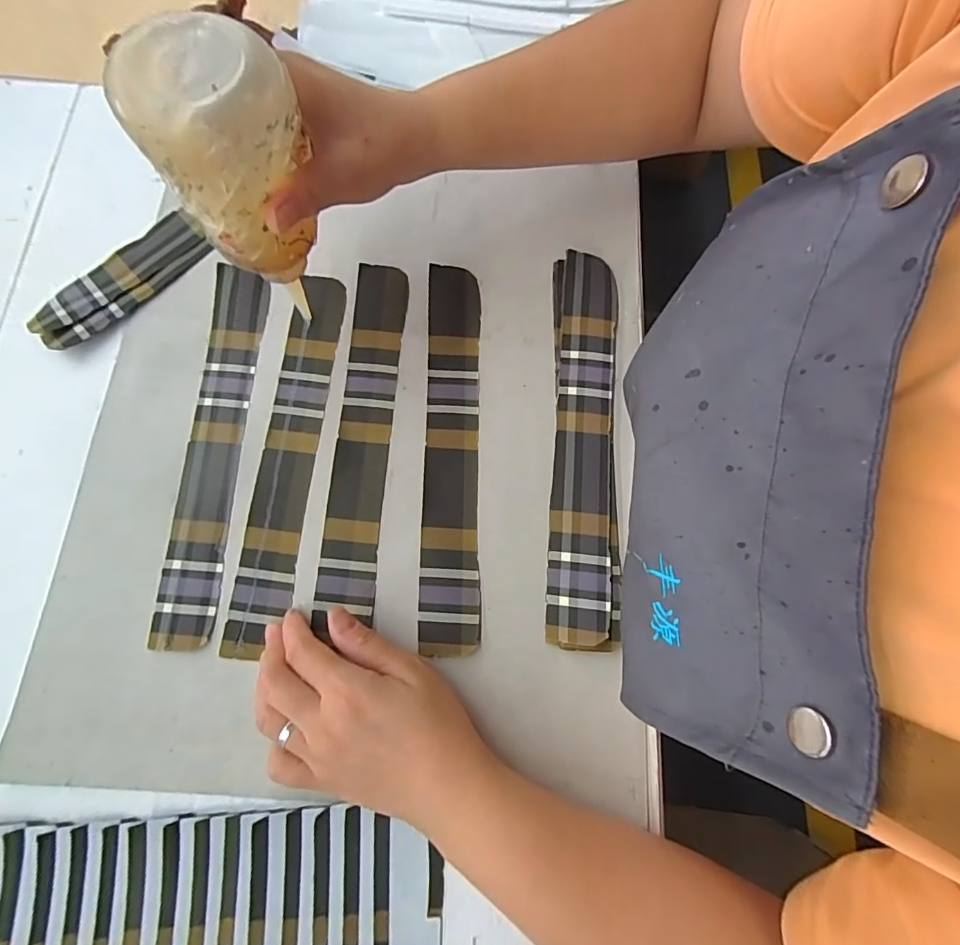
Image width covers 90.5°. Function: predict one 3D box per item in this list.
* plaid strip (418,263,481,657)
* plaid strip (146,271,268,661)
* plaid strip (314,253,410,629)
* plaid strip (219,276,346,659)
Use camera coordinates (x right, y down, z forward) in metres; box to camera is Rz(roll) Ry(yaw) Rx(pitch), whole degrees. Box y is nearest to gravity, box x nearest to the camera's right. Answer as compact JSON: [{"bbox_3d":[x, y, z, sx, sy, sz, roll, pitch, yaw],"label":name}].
[{"bbox_3d":[-0.019,-0.019,0.315,0.036,0.009,0.258,0,75,-1],"label":"plaid strip"},{"bbox_3d":[-0.177,-0.021,0.317,0.035,0.006,0.258,2,76,-1],"label":"plaid strip"},{"bbox_3d":[-0.077,-0.030,0.321,0.035,0.004,0.245,4,76,-1],"label":"plaid strip"},{"bbox_3d":[-0.127,-0.015,0.317,0.036,0.006,0.256,6,75,0],"label":"plaid strip"}]

